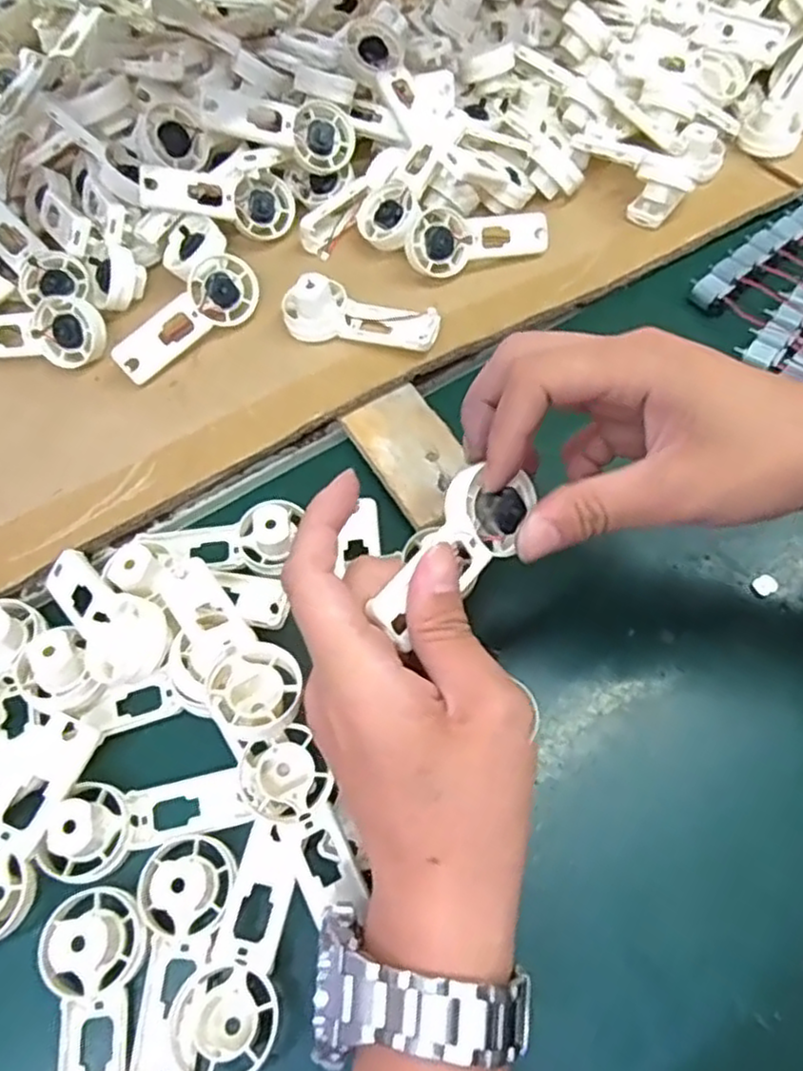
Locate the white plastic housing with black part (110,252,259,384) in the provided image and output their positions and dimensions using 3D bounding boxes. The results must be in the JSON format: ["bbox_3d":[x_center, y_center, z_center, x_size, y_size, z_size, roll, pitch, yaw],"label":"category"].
[{"bbox_3d":[-0.129,-0.129,0.424,0.092,0.018,0.038,-37,111,-14],"label":"white plastic housing with black part"}]

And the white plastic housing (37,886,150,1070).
[{"bbox_3d":[-0.119,0.186,0.274,0.039,0.022,0.092,-8,60,-2],"label":"white plastic housing"}]

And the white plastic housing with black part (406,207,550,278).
[{"bbox_3d":[0.049,-0.183,0.451,0.092,0.012,0.038,-5,103,-15],"label":"white plastic housing with black part"}]

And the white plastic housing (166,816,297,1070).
[{"bbox_3d":[-0.058,0.164,0.286,0.040,0.021,0.086,18,62,12],"label":"white plastic housing"}]

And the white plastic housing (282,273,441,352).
[{"bbox_3d":[-0.024,-0.128,0.419,0.089,0.027,0.033,10,61,8],"label":"white plastic housing"}]

